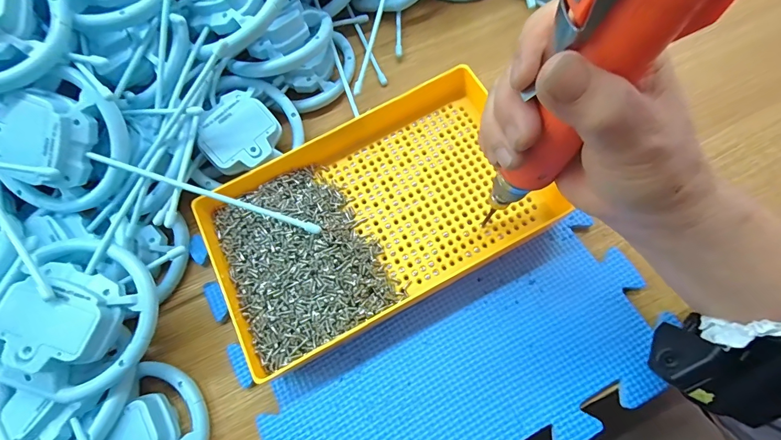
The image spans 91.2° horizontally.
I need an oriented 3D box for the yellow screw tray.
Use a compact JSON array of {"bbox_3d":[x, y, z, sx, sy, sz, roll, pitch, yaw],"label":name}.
[{"bbox_3d":[-0.011,-0.016,0.294,0.249,0.025,0.161,-28,70,-5],"label":"yellow screw tray"}]

